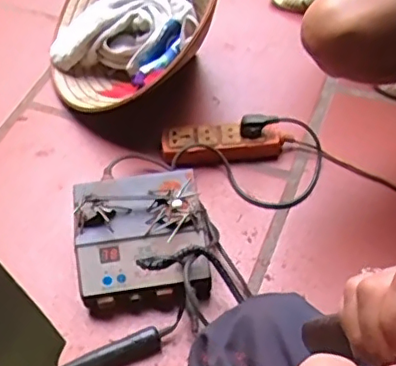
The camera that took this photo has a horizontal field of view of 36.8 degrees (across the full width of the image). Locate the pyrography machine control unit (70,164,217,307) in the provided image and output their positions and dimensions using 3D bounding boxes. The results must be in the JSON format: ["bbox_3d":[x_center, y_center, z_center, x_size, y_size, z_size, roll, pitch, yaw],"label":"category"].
[{"bbox_3d":[-0.075,0.073,0.851,0.193,0.091,0.183,-6,53,-5],"label":"pyrography machine control unit"}]

